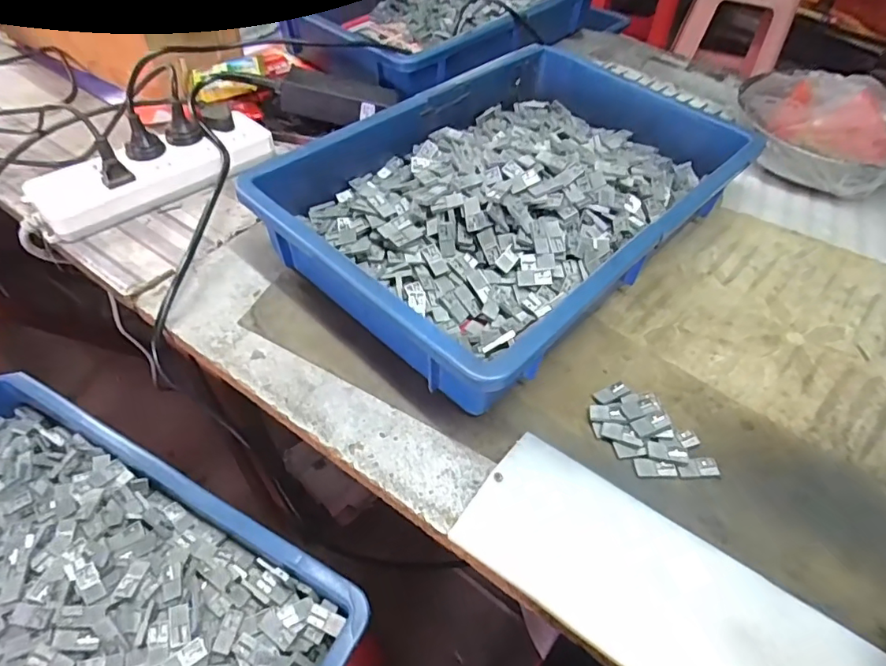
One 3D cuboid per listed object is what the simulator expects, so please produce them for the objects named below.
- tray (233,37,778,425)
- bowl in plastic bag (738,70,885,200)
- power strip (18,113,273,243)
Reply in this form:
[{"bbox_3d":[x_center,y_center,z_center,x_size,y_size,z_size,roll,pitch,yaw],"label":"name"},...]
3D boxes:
[{"bbox_3d":[0.069,-0.133,0.507,0.281,0.081,0.415,37,58,25],"label":"tray"},{"bbox_3d":[0.416,-0.216,0.583,0.195,0.085,0.143,31,55,21],"label":"bowl in plastic bag"},{"bbox_3d":[-0.288,-0.163,0.541,0.230,0.034,0.070,-33,59,-27],"label":"power strip"}]

